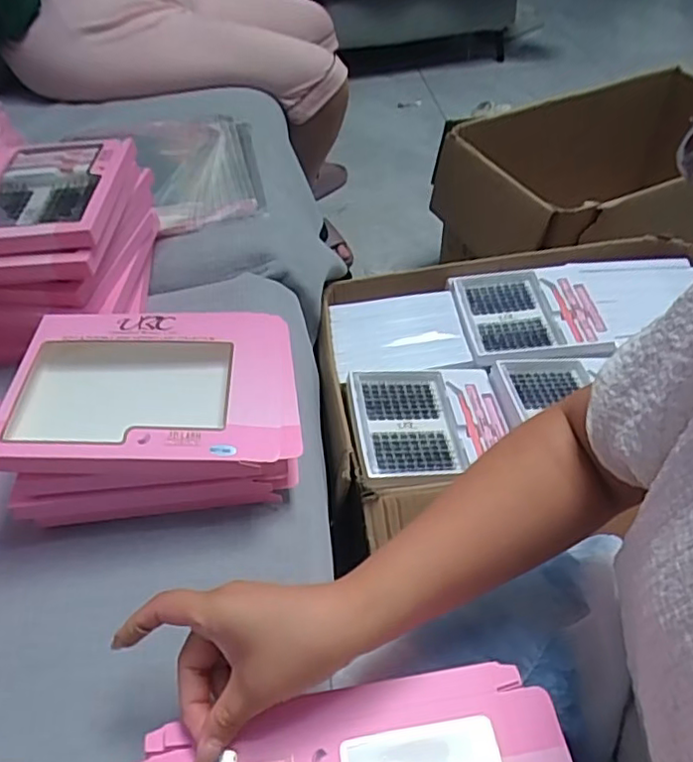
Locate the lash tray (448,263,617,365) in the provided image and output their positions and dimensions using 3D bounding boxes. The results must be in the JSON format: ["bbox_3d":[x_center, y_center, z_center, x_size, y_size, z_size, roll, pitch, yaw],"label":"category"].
[{"bbox_3d":[0.248,-0.091,0.814,0.190,0.017,0.160,-6,48,-3],"label":"lash tray"}]

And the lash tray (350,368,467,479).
[{"bbox_3d":[0.067,0.045,0.708,0.111,0.018,0.154,-6,48,-3],"label":"lash tray"}]

